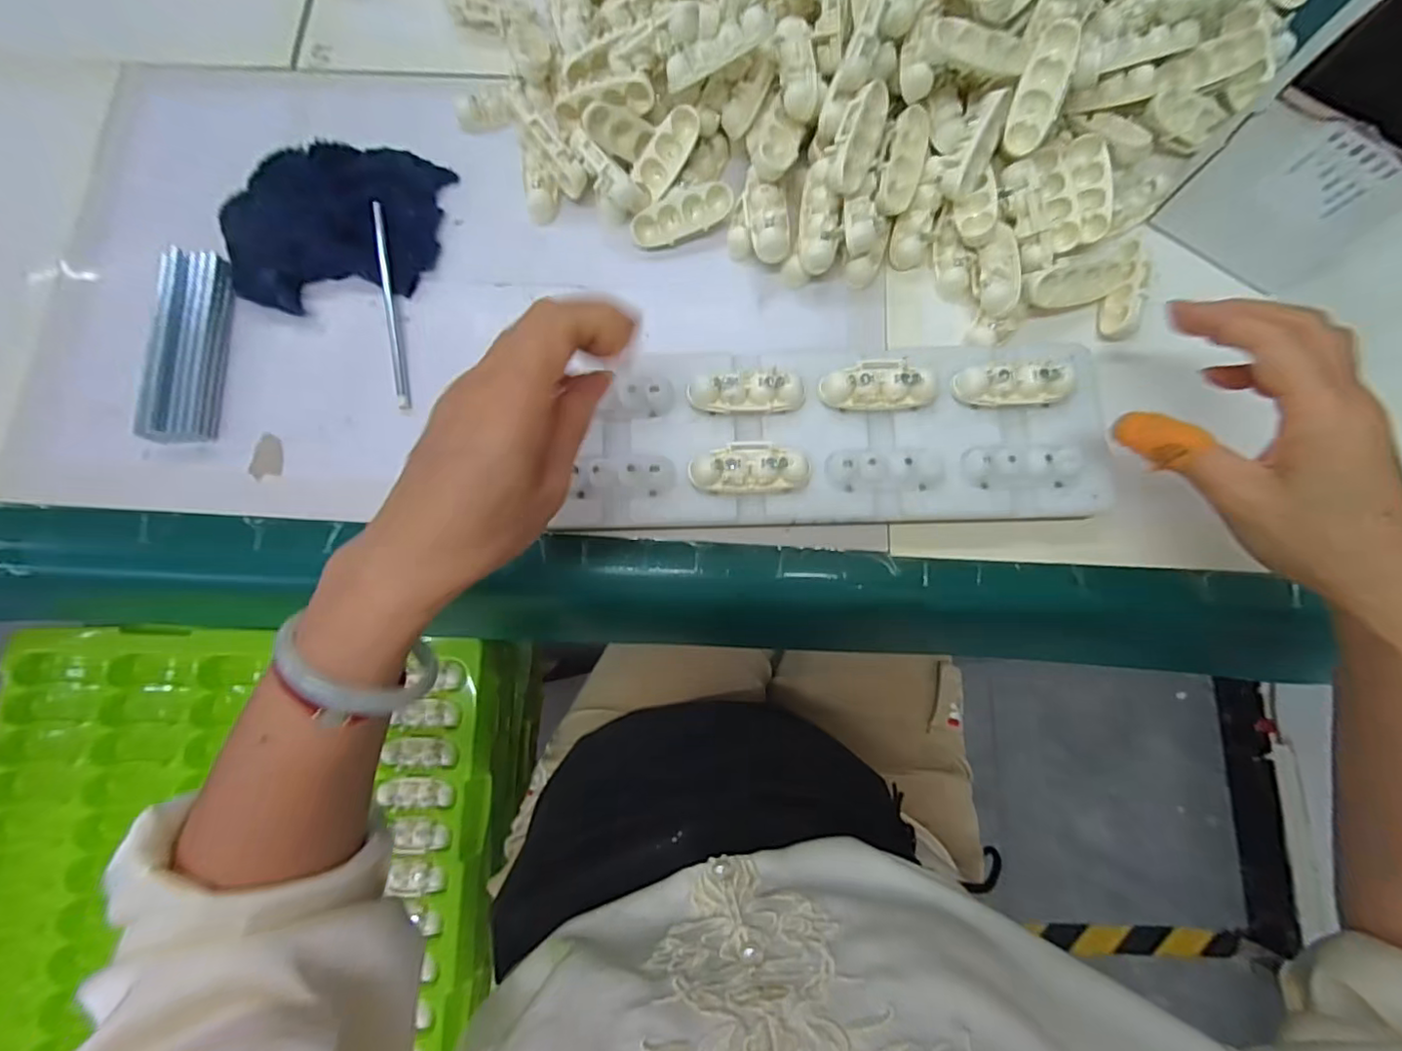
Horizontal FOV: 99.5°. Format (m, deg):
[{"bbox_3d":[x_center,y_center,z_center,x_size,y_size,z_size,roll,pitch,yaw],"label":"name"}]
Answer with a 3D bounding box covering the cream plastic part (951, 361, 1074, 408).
[{"bbox_3d":[0.171,-0.078,0.327,0.061,0.017,0.022,-1,79,1],"label":"cream plastic part"}]

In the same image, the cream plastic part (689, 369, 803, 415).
[{"bbox_3d":[0.026,-0.074,0.330,0.063,0.015,0.020,-5,79,0],"label":"cream plastic part"}]

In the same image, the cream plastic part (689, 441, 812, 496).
[{"bbox_3d":[0.026,-0.031,0.321,0.062,0.016,0.026,-3,79,1],"label":"cream plastic part"}]

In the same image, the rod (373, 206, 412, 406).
[{"bbox_3d":[-0.194,-0.138,0.368,0.009,0.006,0.138,-12,79,-1],"label":"rod"}]

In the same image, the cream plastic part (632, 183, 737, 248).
[{"bbox_3d":[-0.012,-0.193,0.370,0.064,0.010,0.026,-18,124,5],"label":"cream plastic part"}]

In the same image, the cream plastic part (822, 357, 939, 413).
[{"bbox_3d":[0.099,-0.079,0.330,0.063,0.016,0.028,-6,79,0],"label":"cream plastic part"}]

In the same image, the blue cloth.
[{"bbox_3d":[-0.232,-0.192,0.378,0.126,0.018,0.105,-2,79,1],"label":"blue cloth"}]

